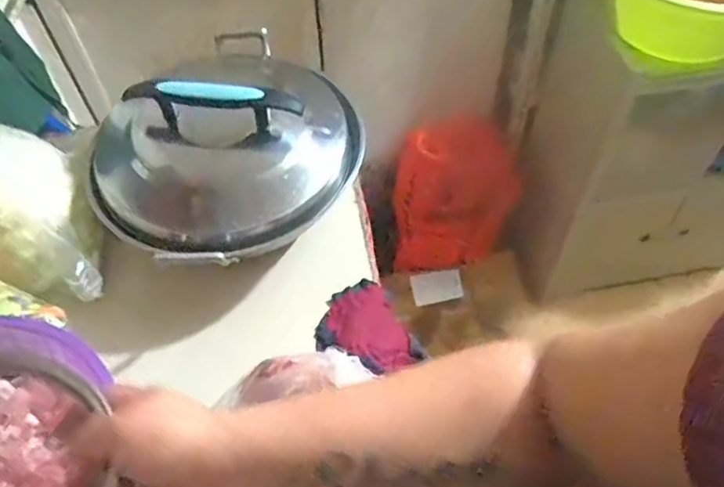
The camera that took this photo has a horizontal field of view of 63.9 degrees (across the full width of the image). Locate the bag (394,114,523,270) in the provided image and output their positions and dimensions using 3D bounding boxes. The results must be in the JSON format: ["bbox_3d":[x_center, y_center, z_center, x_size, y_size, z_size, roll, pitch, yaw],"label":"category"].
[{"bbox_3d":[0.267,-0.141,1.676,0.361,0.469,0.155,-9,53,-4],"label":"bag"}]

